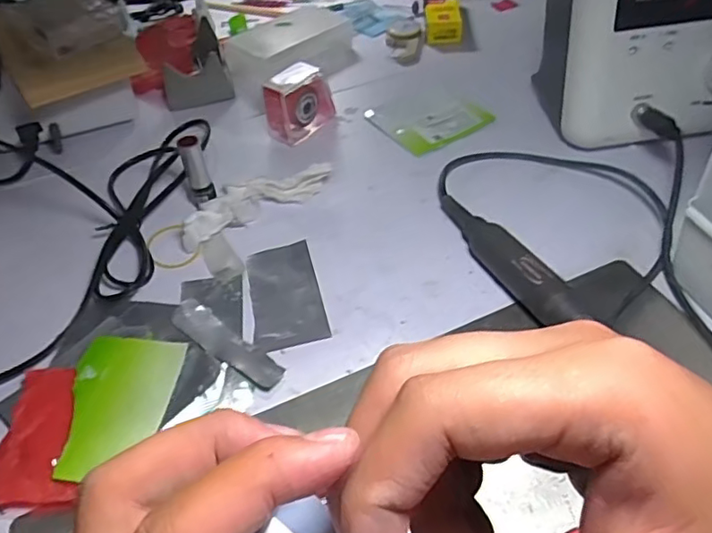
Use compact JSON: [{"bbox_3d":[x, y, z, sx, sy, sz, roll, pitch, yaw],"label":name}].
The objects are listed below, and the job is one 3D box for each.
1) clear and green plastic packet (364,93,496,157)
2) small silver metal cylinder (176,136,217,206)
[{"bbox_3d":[0.063,-0.137,0.526,0.089,0.006,0.083,-28,52,-20],"label":"clear and green plastic packet"},{"bbox_3d":[-0.119,-0.071,0.440,0.017,0.053,0.019,-20,50,-15],"label":"small silver metal cylinder"}]

